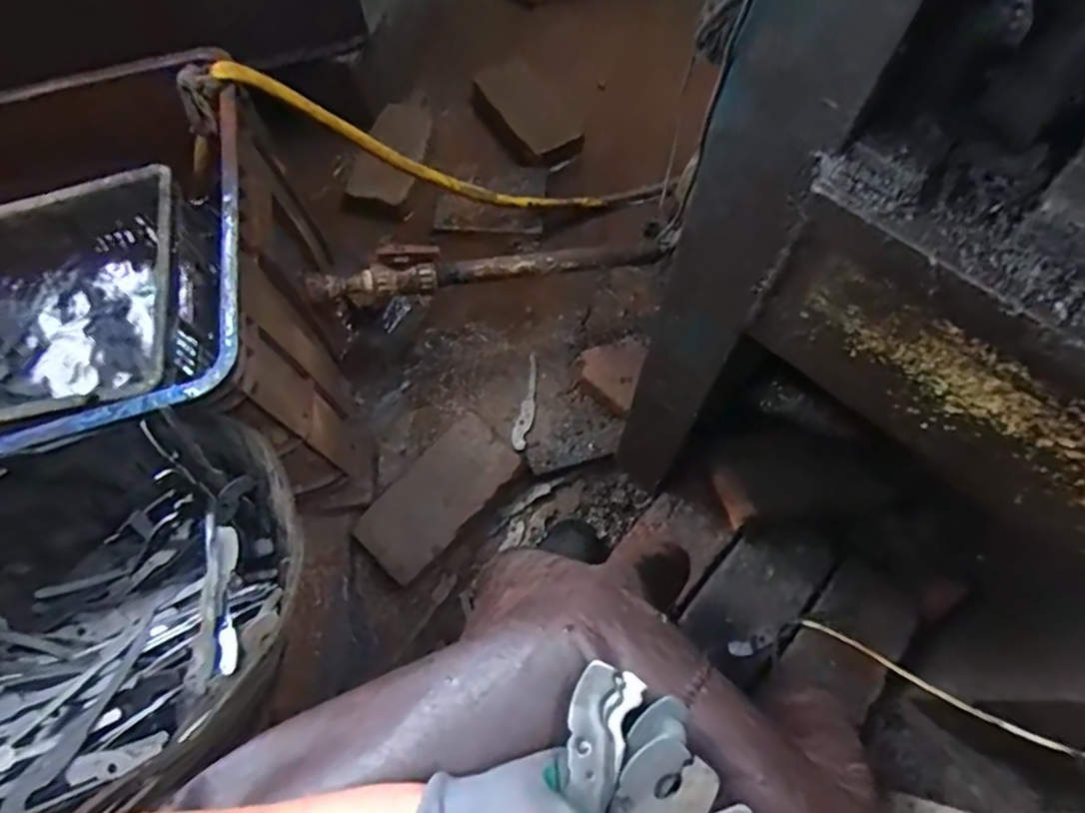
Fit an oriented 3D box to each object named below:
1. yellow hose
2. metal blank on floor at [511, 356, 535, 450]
[{"bbox_3d":[-0.138,-0.389,1.000,0.690,0.162,0.056,4,60,-36],"label":"yellow hose"},{"bbox_3d":[-0.023,-0.008,0.994,0.026,0.010,0.188,7,52,4],"label":"metal blank on floor"}]

